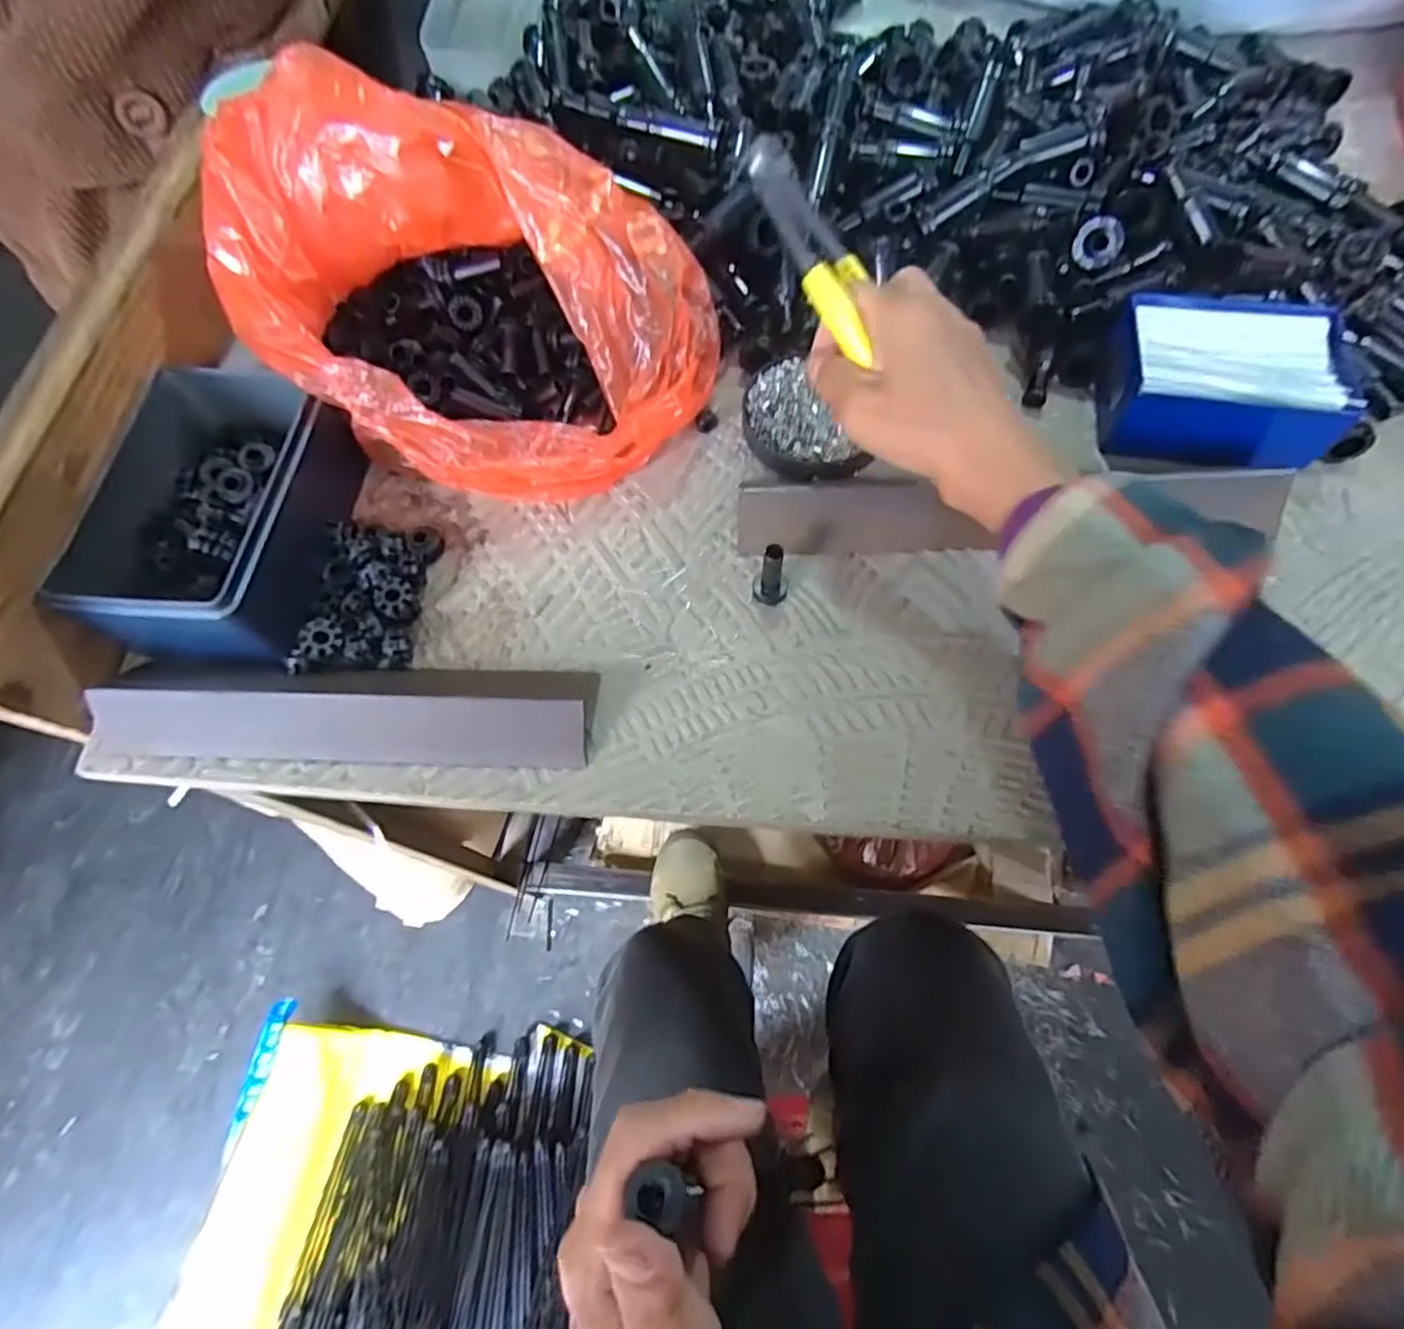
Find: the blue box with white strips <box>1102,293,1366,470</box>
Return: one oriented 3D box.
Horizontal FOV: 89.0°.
[{"bbox_3d":[0.283,-0.154,0.392,0.110,0.044,0.082,9,66,6],"label":"blue box with white strips"}]

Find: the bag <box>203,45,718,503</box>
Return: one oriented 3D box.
[{"bbox_3d":[-0.115,-0.190,0.374,0.231,0.133,0.173,26,69,13],"label":"bag"}]

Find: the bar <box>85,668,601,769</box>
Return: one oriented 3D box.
[{"bbox_3d":[-0.176,0.019,0.348,0.240,0.026,0.049,2,66,2],"label":"bar"}]

